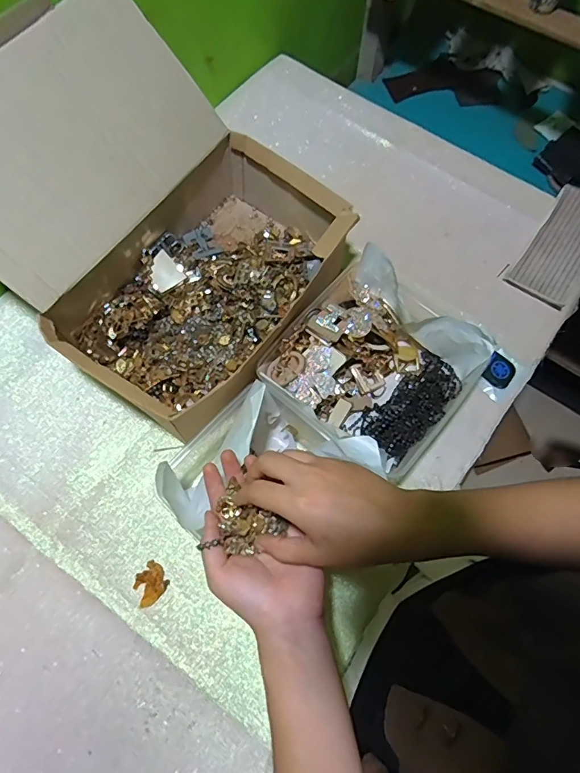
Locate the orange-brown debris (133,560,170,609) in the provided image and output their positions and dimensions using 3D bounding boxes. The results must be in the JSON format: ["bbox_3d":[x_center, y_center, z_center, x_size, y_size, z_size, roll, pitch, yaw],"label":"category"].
[{"bbox_3d":[-0.146,0.206,0.476,0.033,0.006,0.038,-31,74,-11],"label":"orange-brown debris"}]

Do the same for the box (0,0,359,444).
[{"bbox_3d":[-0.146,-0.178,0.503,0.347,0.219,0.330,36,73,11],"label":"box"}]

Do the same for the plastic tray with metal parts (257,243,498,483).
[{"bbox_3d":[0.095,-0.021,0.520,0.207,0.080,0.199,38,74,12],"label":"plastic tray with metal parts"}]

